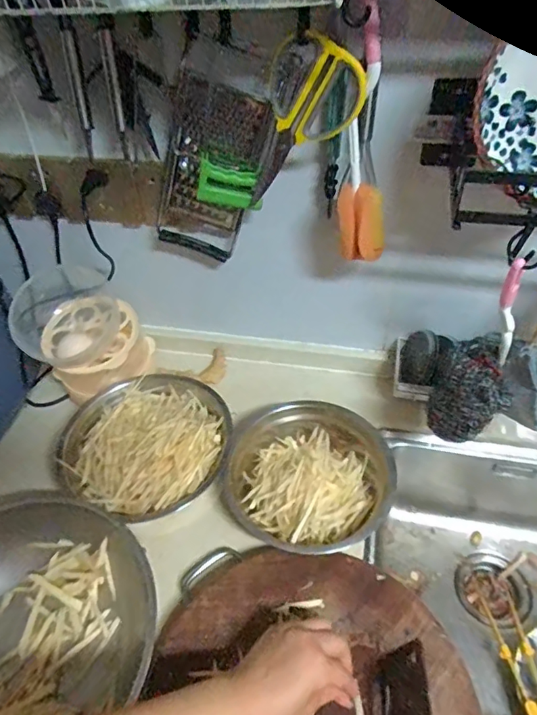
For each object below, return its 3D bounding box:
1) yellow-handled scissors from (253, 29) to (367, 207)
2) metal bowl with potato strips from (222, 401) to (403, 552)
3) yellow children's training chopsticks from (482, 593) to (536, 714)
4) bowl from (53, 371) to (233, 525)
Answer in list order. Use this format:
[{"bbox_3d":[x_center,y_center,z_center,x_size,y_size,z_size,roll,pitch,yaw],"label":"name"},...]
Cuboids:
[{"bbox_3d":[0.025,-0.246,0.536,0.094,0.188,0.022,26,46,-15],"label":"yellow-handled scissors"},{"bbox_3d":[0.058,0.149,0.658,0.202,0.077,0.203,-1,47,2],"label":"metal bowl with potato strips"},{"bbox_3d":[0.348,0.418,0.689,0.051,0.034,0.195,-1,33,2],"label":"yellow children's training chopsticks"},{"bbox_3d":[-0.164,0.113,0.686,0.224,0.075,0.217,-1,47,2],"label":"bowl"}]

